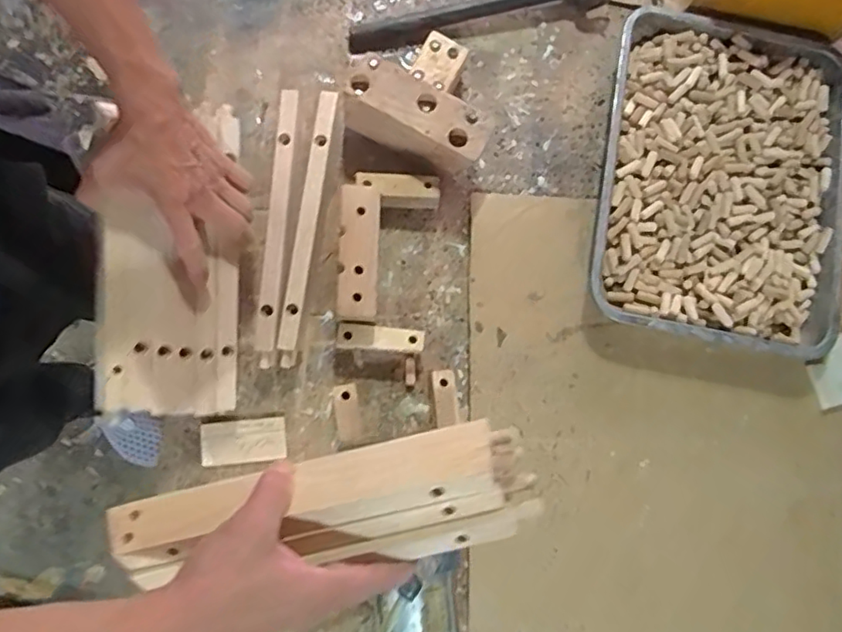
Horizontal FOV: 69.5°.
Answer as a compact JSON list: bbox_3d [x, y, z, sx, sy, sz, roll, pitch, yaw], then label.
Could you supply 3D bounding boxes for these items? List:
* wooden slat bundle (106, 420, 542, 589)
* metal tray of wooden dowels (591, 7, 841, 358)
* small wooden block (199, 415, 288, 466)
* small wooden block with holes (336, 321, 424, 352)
[{"bbox_3d":[-0.078,0.135,0.422,0.299,0.032,0.079,-10,80,8],"label":"wooden slat bundle"},{"bbox_3d":[0.358,-0.161,0.724,0.292,0.038,0.391,11,81,-4],"label":"metal tray of wooden dowels"},{"bbox_3d":[-0.193,0.135,0.657,0.088,0.012,0.045,-4,82,-6],"label":"small wooden block"},{"bbox_3d":[-0.045,0.027,0.673,0.092,0.041,0.026,7,81,-4],"label":"small wooden block with holes"}]

